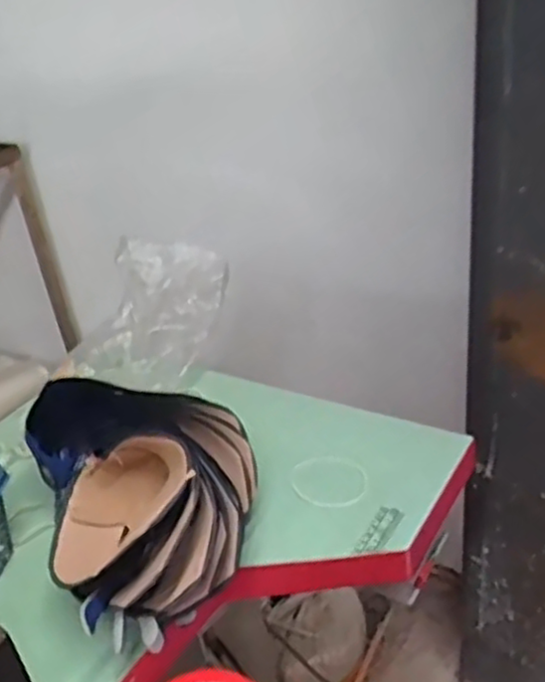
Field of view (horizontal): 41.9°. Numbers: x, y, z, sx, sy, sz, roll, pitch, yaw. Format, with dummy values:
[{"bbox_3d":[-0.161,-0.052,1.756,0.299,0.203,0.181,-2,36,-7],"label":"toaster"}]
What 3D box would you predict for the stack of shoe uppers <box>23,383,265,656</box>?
[{"bbox_3d":[-0.098,0.133,0.599,0.179,0.122,0.229,-15,31,-14],"label":"stack of shoe uppers"}]

